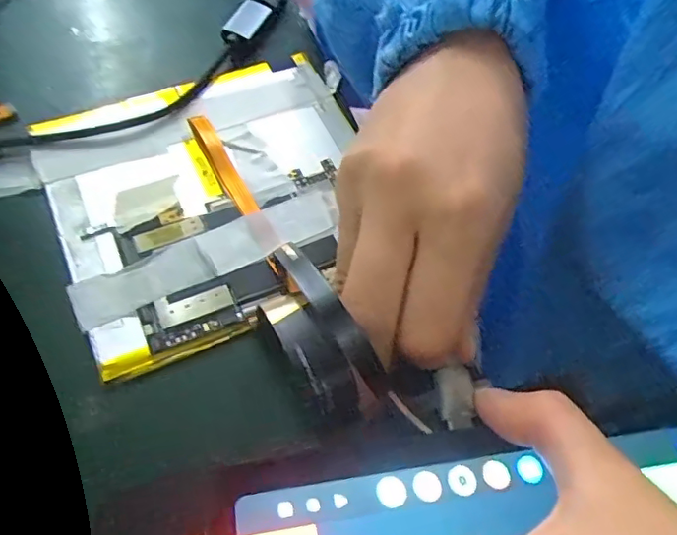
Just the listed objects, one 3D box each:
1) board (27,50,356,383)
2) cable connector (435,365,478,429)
[{"bbox_3d":[-0.048,-0.033,0.226,0.126,0.010,0.122,-22,63,-16],"label":"board"},{"bbox_3d":[0.036,0.039,0.168,0.010,0.004,0.017,-4,58,-3],"label":"cable connector"}]

